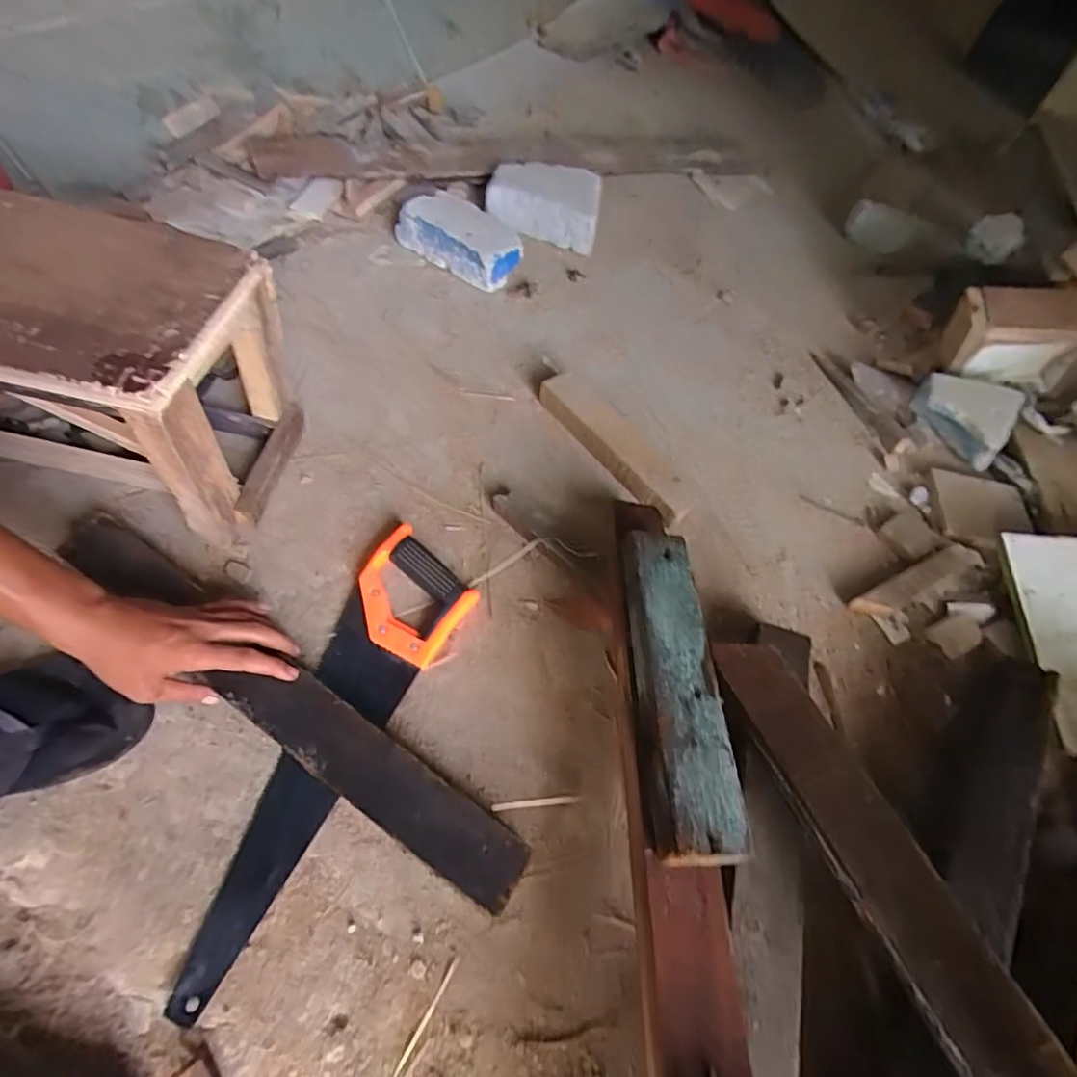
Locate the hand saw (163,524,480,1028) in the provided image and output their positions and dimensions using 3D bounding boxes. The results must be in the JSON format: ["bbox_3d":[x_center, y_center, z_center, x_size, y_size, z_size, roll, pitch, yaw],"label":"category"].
[{"bbox_3d":[-0.197,0.179,0.526,0.115,0.021,0.419,22,60,10],"label":"hand saw"}]

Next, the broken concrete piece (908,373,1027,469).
[{"bbox_3d":[0.643,-0.192,0.846,0.120,0.057,0.141,-37,69,-27],"label":"broken concrete piece"}]

